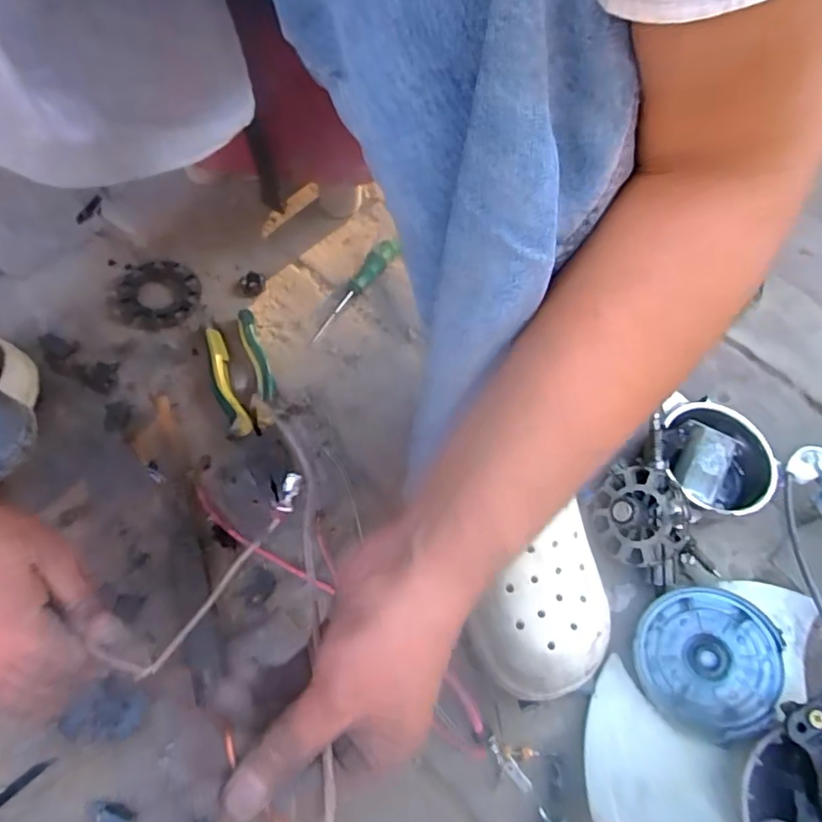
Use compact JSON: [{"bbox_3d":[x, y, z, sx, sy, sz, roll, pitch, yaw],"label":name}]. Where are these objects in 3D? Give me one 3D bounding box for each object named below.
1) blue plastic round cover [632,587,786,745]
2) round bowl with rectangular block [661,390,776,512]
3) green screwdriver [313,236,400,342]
[{"bbox_3d":[0.215,0.184,0.426,0.094,0.010,0.100,-6,76,24],"label":"blue plastic round cover"},{"bbox_3d":[0.259,0.044,0.504,0.092,0.046,0.099,8,62,0],"label":"round bowl with rectangular block"},{"bbox_3d":[-0.055,-0.129,0.594,0.017,0.021,0.146,34,65,13],"label":"green screwdriver"}]

